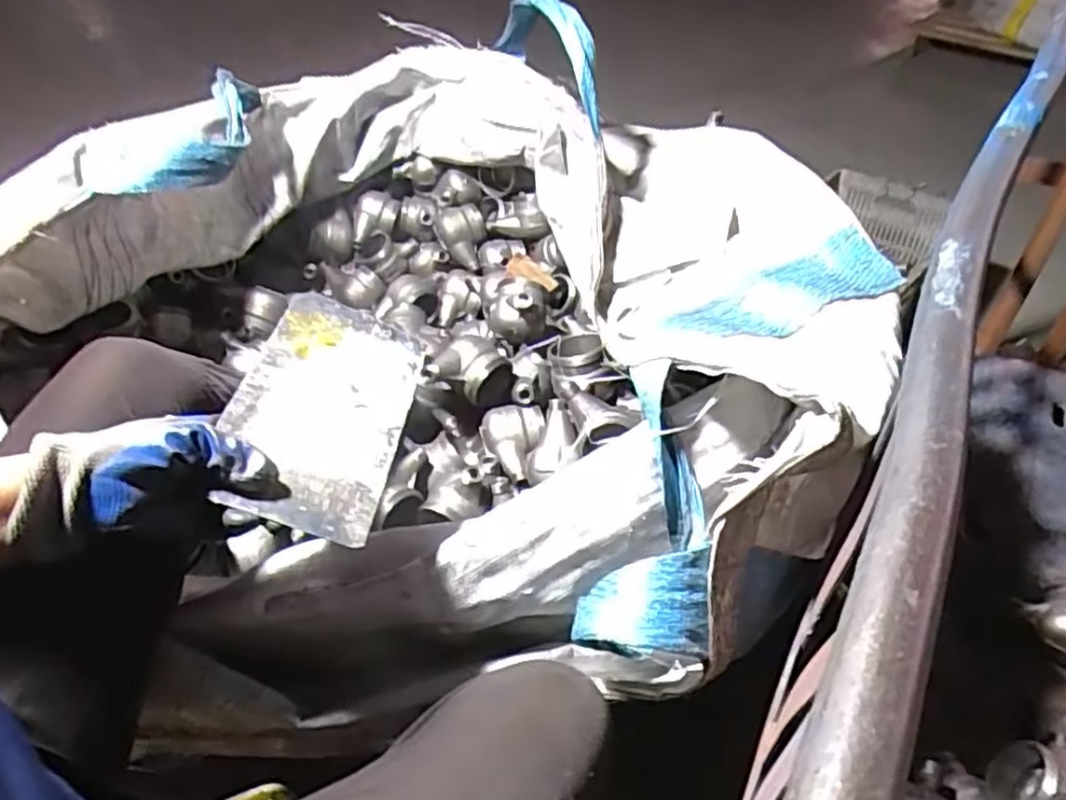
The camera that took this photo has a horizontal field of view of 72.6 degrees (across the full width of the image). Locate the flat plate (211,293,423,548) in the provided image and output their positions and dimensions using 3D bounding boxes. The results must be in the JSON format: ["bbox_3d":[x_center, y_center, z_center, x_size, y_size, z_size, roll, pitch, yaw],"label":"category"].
[{"bbox_3d":[-0.152,0.003,0.535,0.116,0.008,0.218,22,42,-13],"label":"flat plate"}]

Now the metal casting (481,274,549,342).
[{"bbox_3d":[-0.030,-0.136,1.025,0.097,0.099,0.068,-2,42,-1],"label":"metal casting"}]

